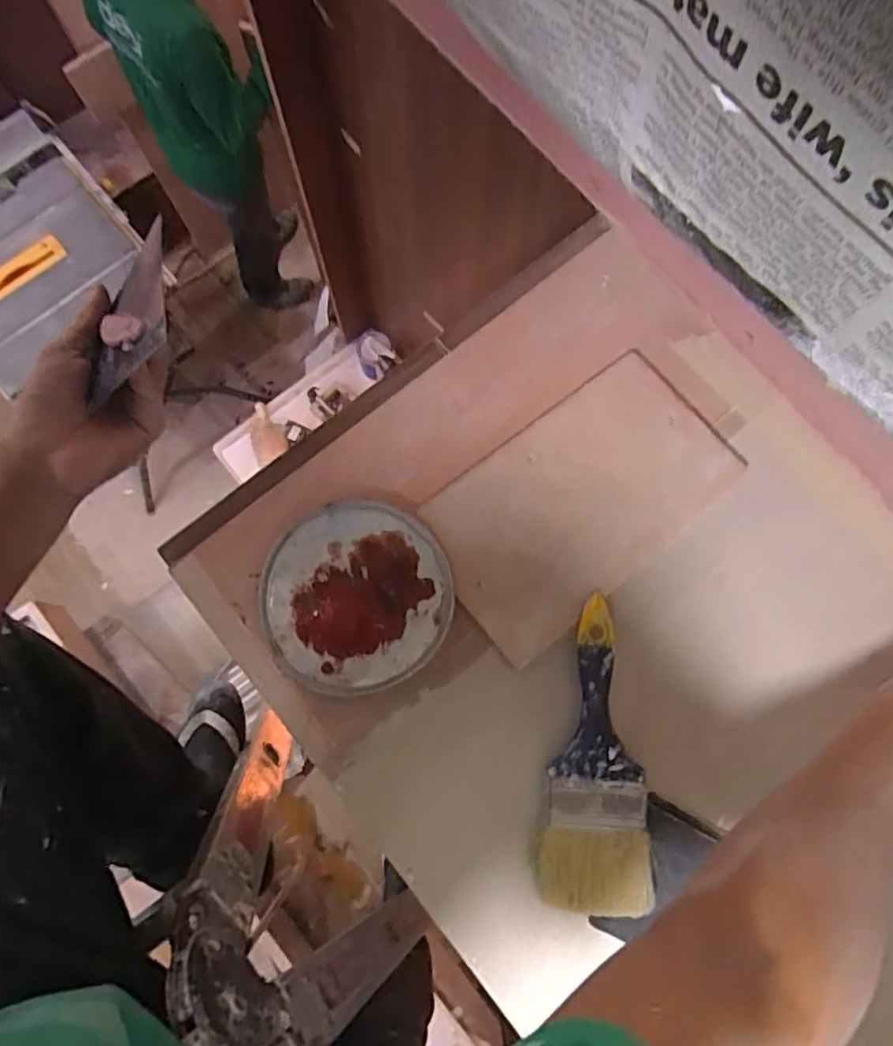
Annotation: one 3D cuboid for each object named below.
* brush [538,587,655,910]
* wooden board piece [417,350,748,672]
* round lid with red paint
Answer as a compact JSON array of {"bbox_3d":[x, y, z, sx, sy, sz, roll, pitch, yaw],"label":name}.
[{"bbox_3d":[0.113,0.174,0.486,0.080,0.036,0.228,3,78,1],"label":"brush"},{"bbox_3d":[0.109,-0.021,0.531,0.256,0.016,0.149,-39,81,-7],"label":"wooden board piece"},{"bbox_3d":[-0.073,0.059,0.504,0.151,0.028,0.143,0,78,0],"label":"round lid with red paint"}]

